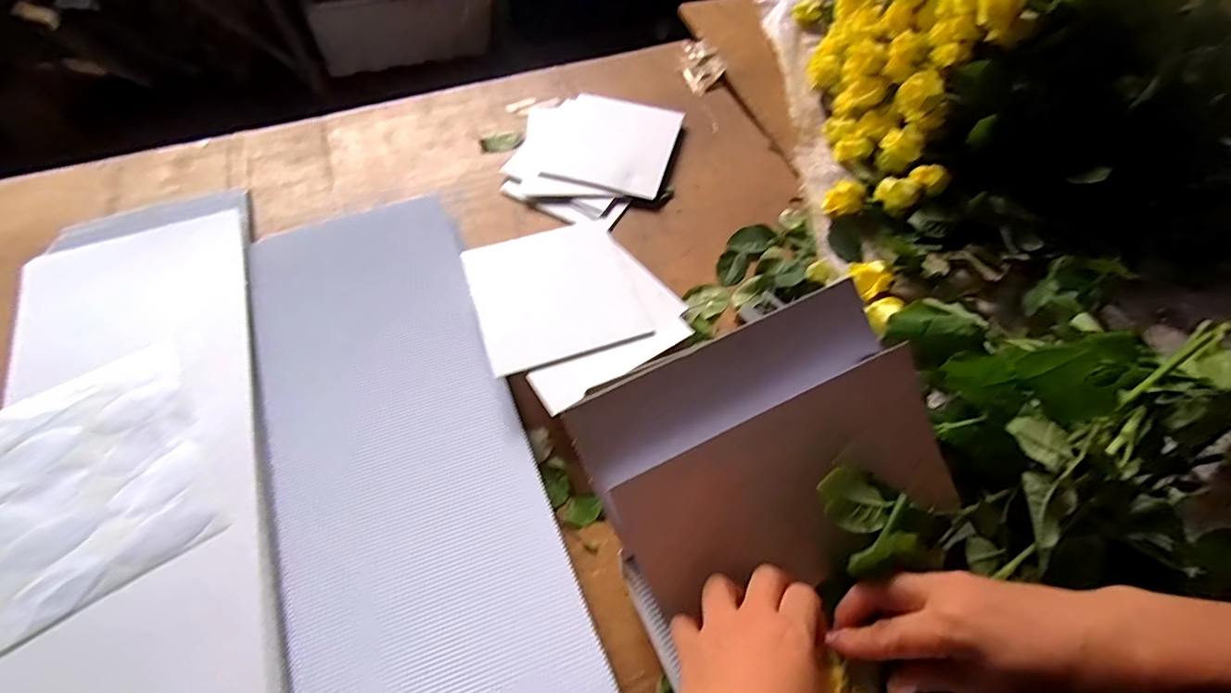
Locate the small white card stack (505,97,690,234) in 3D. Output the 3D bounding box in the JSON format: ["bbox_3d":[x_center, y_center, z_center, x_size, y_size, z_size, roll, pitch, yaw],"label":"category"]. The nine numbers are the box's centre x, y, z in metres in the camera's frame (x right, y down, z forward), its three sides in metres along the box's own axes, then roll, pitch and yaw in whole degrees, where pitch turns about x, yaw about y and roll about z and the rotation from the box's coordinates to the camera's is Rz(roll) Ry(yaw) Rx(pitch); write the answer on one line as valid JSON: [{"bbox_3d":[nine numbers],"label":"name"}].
[{"bbox_3d":[-0.033,-0.263,0.721,0.206,0.024,0.231,15,61,6],"label":"small white card stack"}]

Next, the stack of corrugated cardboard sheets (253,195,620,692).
[{"bbox_3d":[-0.193,0.095,0.491,0.226,0.060,0.588,-19,63,-13],"label":"stack of corrugated cardboard sheets"}]

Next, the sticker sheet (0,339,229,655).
[{"bbox_3d":[-0.510,0.147,0.442,0.315,0.038,0.233,-32,66,-18],"label":"sticker sheet"}]

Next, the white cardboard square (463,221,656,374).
[{"bbox_3d":[-0.062,-0.056,0.538,0.154,0.010,0.150,-17,62,-11],"label":"white cardboard square"}]

